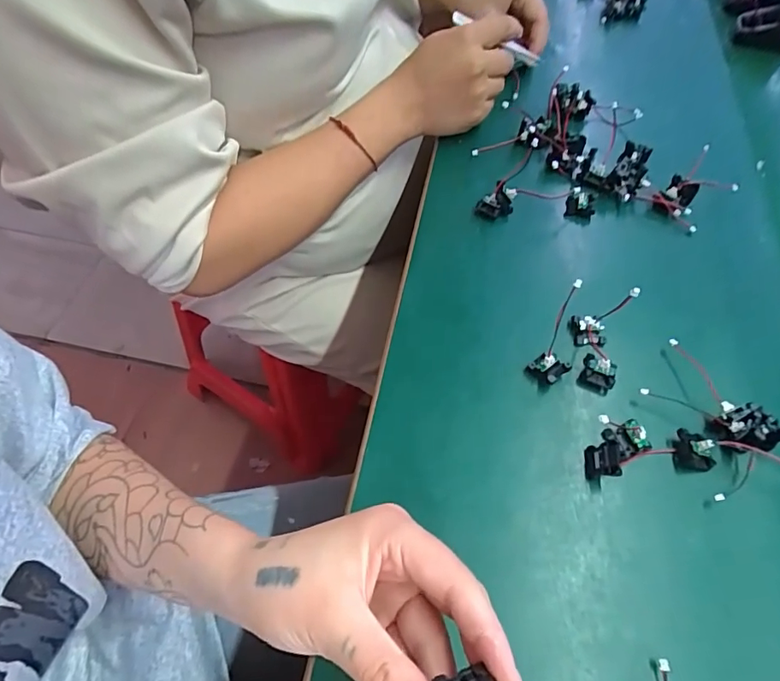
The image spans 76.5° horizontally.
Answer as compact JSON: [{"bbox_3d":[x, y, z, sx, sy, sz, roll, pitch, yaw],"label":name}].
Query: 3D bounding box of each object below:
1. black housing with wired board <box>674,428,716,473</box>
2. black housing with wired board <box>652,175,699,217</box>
[{"bbox_3d":[0.188,0.068,0.303,0.020,0.015,0.023,2,58,0],"label":"black housing with wired board"},{"bbox_3d":[0.242,-0.123,0.419,0.029,0.010,0.033,24,94,11],"label":"black housing with wired board"}]

